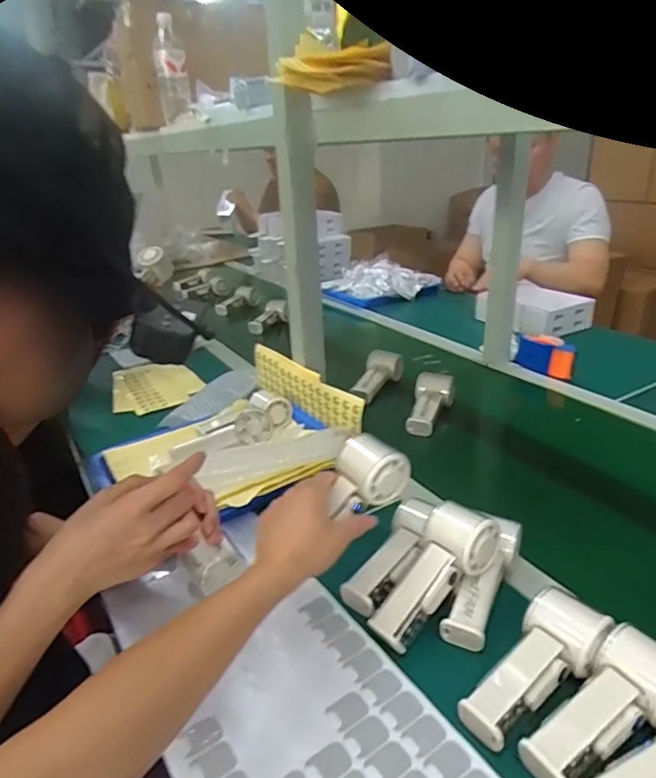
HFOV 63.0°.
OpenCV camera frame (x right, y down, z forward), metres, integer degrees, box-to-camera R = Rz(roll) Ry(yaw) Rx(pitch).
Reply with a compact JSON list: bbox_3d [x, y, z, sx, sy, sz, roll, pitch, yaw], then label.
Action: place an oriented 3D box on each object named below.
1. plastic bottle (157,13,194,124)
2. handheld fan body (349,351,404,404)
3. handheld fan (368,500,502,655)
[{"bbox_3d":[-0.361,-0.743,1.241,0.071,0.198,0.079,-7,25,-10],"label":"plastic bottle"},{"bbox_3d":[0.089,-0.028,1.038,0.058,0.055,0.154,15,41,31],"label":"handheld fan body"},{"bbox_3d":[0.103,0.182,0.528,0.155,0.056,0.062,-48,43,-16],"label":"handheld fan"}]

